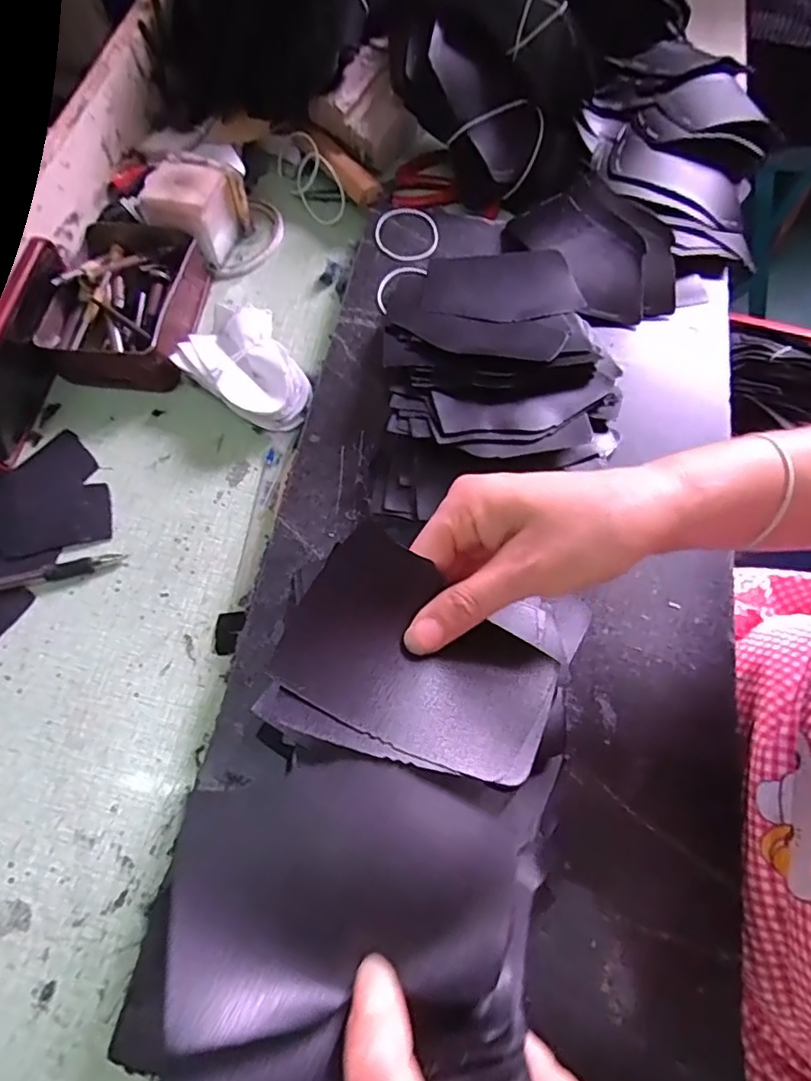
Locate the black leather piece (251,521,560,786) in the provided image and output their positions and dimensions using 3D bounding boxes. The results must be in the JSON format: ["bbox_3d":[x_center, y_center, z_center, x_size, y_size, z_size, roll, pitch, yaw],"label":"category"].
[{"bbox_3d":[0.006,0.052,0.229,0.108,0.013,0.080,31,60,-11],"label":"black leather piece"}]

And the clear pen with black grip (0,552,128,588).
[{"bbox_3d":[-0.254,0.025,0.384,0.125,0.014,0.012,-15,68,-5],"label":"clear pen with black grip"}]

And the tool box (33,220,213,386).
[{"bbox_3d":[-0.219,-0.189,0.451,0.106,0.044,0.140,3,68,2],"label":"tool box"}]

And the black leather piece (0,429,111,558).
[{"bbox_3d":[-0.257,-0.029,0.412,0.078,0.004,0.096,-28,66,-12],"label":"black leather piece"}]

